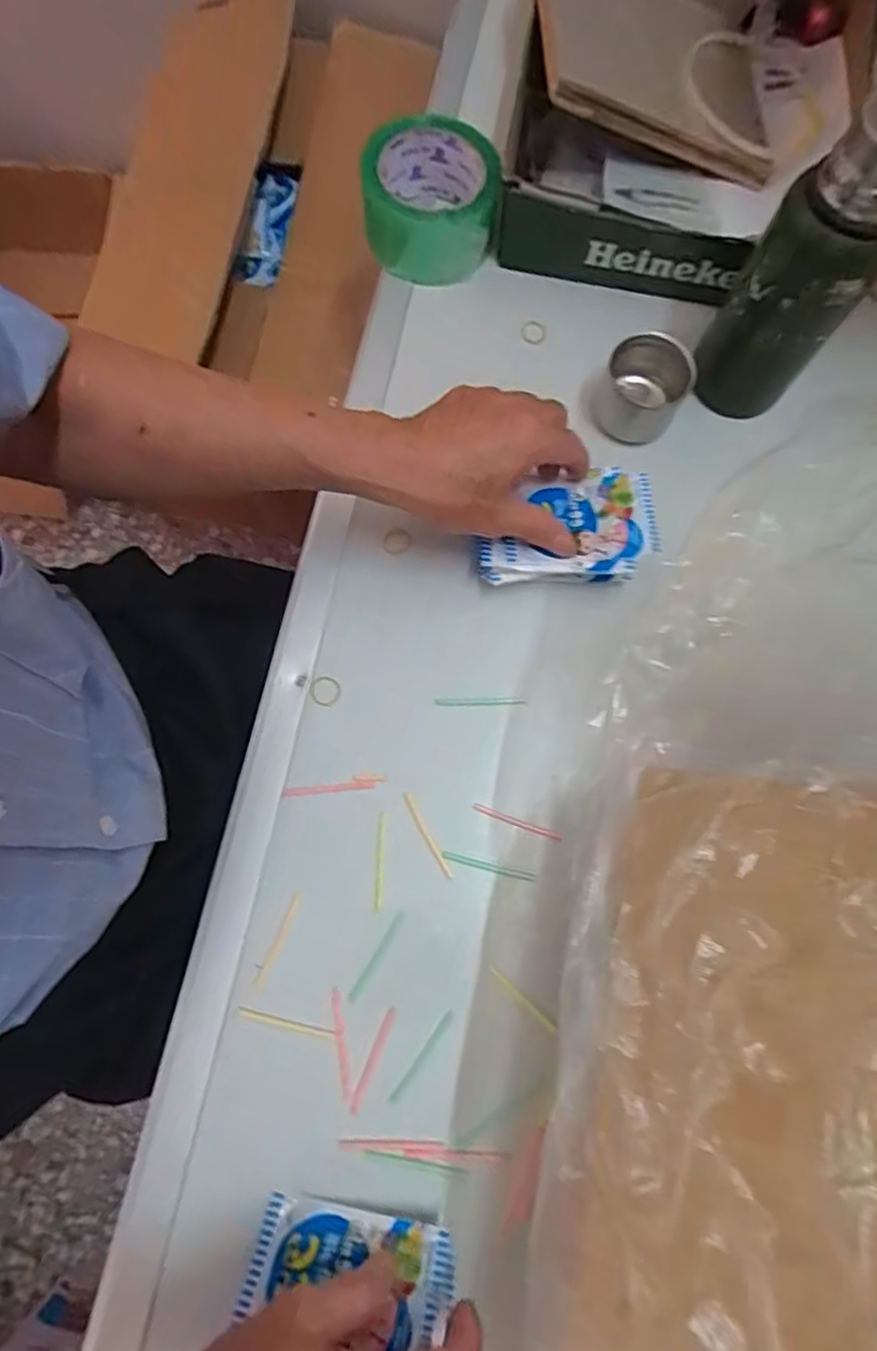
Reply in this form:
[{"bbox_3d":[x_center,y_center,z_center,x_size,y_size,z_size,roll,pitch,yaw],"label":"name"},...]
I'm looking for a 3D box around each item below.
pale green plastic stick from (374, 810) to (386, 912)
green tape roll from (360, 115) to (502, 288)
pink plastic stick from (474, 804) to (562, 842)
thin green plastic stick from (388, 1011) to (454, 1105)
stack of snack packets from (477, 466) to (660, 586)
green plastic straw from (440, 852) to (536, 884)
[{"bbox_3d":[-0.038,0.121,0.433,0.005,0.004,0.061,2,75,-1],"label":"pale green plastic stick"},{"bbox_3d":[-0.006,-0.373,0.524,0.103,0.065,0.099,0,75,-1],"label":"green tape roll"},{"bbox_3d":[0.052,0.097,0.440,0.060,0.004,0.006,20,76,4],"label":"pink plastic stick"},{"bbox_3d":[-0.010,0.234,0.406,0.006,0.004,0.061,38,77,8],"label":"thin green plastic stick"},{"bbox_3d":[0.087,-0.103,0.466,0.118,0.034,0.076,-3,75,-2],"label":"stack of snack packets"},{"bbox_3d":[0.033,0.124,0.432,0.061,0.004,0.005,14,75,2],"label":"green plastic straw"}]

